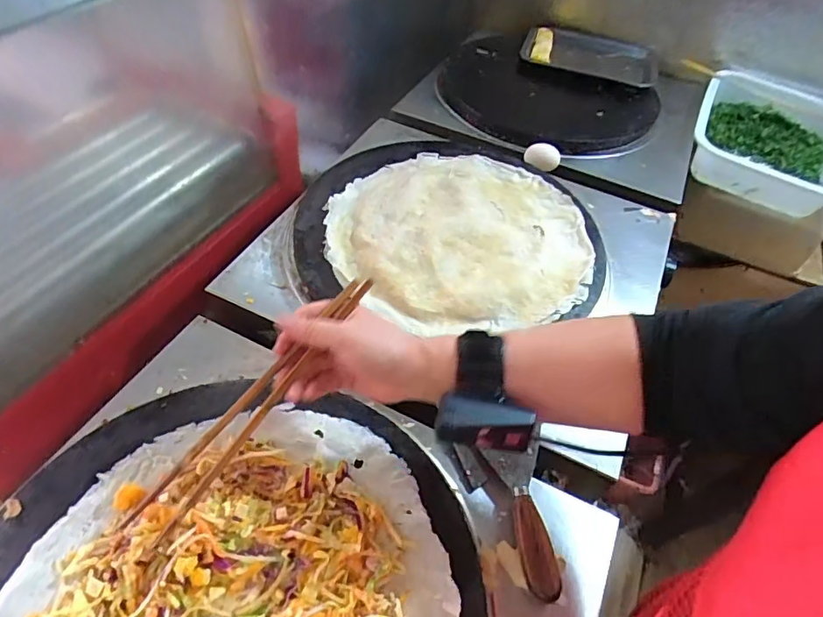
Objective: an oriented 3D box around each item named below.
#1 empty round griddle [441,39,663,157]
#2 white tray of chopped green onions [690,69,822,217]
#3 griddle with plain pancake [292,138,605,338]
[{"bbox_3d":[0.234,-0.393,0.932,0.400,0.049,0.325,33,55,19],"label":"empty round griddle"},{"bbox_3d":[0.639,-0.293,0.899,0.251,0.083,0.304,25,53,13],"label":"white tray of chopped green onions"},{"bbox_3d":[0.045,-0.108,0.653,0.374,0.033,0.361,-1,51,-7],"label":"griddle with plain pancake"}]

